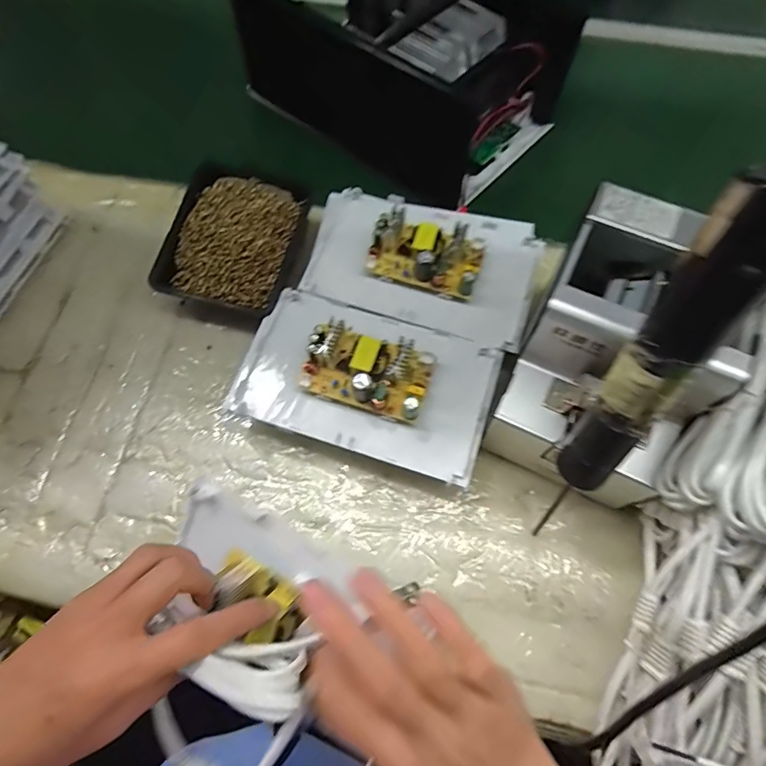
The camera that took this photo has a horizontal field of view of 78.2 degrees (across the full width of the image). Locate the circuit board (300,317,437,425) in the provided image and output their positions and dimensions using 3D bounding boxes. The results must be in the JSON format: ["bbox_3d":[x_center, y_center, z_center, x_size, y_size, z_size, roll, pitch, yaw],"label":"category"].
[{"bbox_3d":[-0.012,-0.012,0.368,0.095,0.034,0.058,17,66,9],"label":"circuit board"}]

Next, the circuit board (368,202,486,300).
[{"bbox_3d":[0.038,-0.116,0.418,0.099,0.036,0.059,15,66,8],"label":"circuit board"}]

